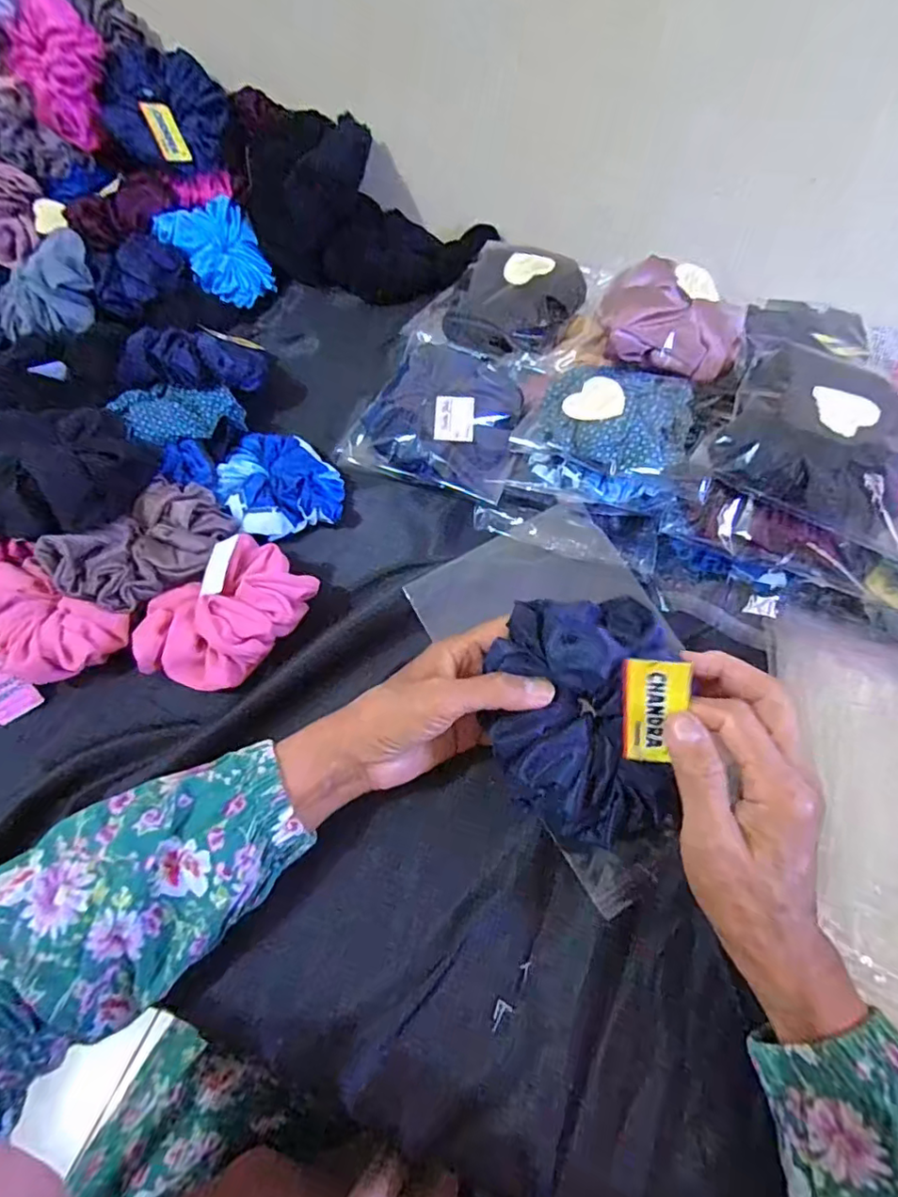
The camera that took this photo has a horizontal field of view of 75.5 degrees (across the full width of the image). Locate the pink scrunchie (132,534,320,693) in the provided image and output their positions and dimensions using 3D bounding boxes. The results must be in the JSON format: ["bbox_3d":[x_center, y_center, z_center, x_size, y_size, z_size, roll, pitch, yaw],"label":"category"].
[{"bbox_3d":[-0.155,0.013,0.406,0.076,0.047,0.117,39,64,23],"label":"pink scrunchie"}]

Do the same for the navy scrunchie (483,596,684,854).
[{"bbox_3d":[0.075,0.068,0.317,0.106,0.045,0.132,1,98,3],"label":"navy scrunchie"}]

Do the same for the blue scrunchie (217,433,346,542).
[{"bbox_3d":[-0.141,-0.100,0.486,0.091,0.029,0.099,0,56,0],"label":"blue scrunchie"}]

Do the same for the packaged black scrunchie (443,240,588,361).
[{"bbox_3d":[0.059,-0.277,0.536,0.114,0.032,0.134,19,58,13],"label":"packaged black scrunchie"}]

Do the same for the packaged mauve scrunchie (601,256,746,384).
[{"bbox_3d":[0.180,-0.226,0.472,0.107,0.045,0.091,15,57,10],"label":"packaged mauve scrunchie"}]

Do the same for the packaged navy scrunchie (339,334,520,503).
[{"bbox_3d":[-0.002,-0.154,0.497,0.137,0.051,0.134,19,58,12],"label":"packaged navy scrunchie"}]

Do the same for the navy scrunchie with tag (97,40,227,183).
[{"bbox_3d":[-0.306,-0.520,0.637,0.113,0.099,0.089,-38,64,-23],"label":"navy scrunchie with tag"}]

